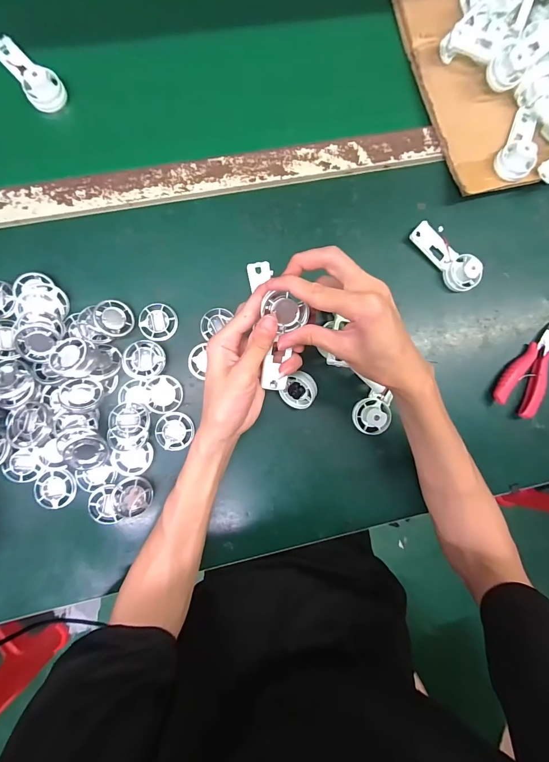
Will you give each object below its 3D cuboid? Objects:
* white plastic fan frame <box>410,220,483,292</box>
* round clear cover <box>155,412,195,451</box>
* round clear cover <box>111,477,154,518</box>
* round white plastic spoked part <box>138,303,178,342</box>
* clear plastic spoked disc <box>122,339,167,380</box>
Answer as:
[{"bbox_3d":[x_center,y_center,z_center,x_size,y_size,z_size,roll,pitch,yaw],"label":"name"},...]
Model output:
[{"bbox_3d":[0.201,-0.145,0.388,0.034,0.026,0.094,-38,91,-5],"label":"white plastic fan frame"},{"bbox_3d":[-0.106,0.054,0.356,0.038,0.005,0.040,0,88,-4],"label":"round clear cover"},{"bbox_3d":[-0.143,0.117,0.339,0.037,0.006,0.038,3,84,-30],"label":"round clear cover"},{"bbox_3d":[-0.125,-0.063,0.362,0.039,0.010,0.038,0,88,-4],"label":"round white plastic spoked part"},{"bbox_3d":[-0.135,-0.022,0.351,0.040,0.013,0.039,0,88,-4],"label":"clear plastic spoked disc"}]

